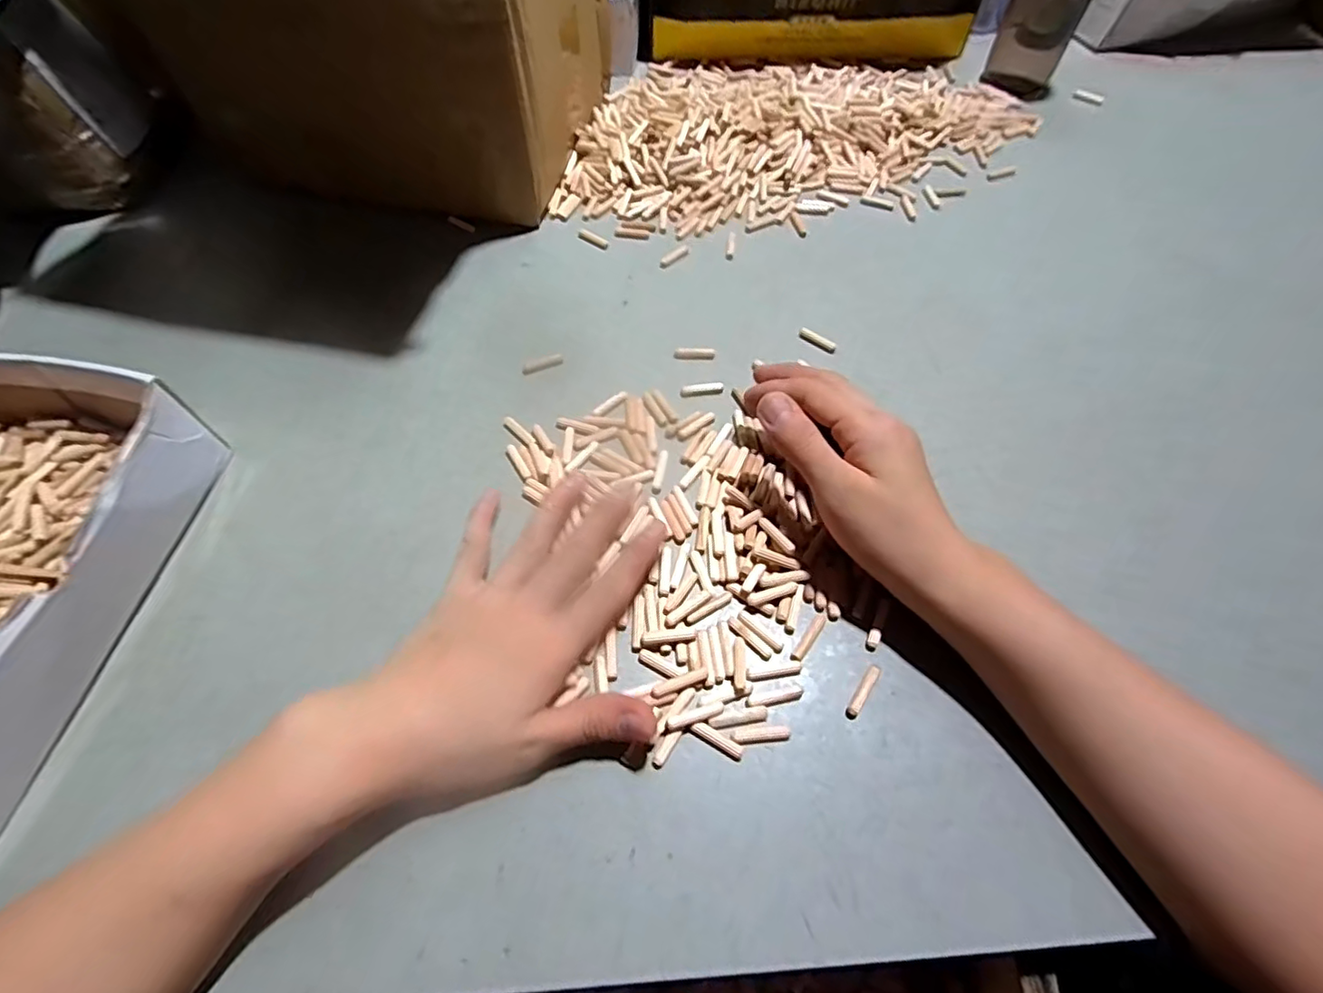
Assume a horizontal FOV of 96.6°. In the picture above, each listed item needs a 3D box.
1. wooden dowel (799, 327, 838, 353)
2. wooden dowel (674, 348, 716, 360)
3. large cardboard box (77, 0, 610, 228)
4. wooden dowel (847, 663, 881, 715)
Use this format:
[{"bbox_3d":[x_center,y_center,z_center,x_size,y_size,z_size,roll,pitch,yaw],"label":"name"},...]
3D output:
[{"bbox_3d":[0.117,-0.117,0.441,0.030,0.009,0.008,31,64,18],"label":"wooden dowel"},{"bbox_3d":[0.025,-0.104,0.431,0.030,0.006,0.007,-3,59,-2],"label":"wooden dowel"},{"bbox_3d":[-0.218,-0.394,0.477,0.295,0.245,0.222,9,59,6],"label":"large cardboard box"},{"bbox_3d":[0.105,0.099,0.305,0.007,0.004,0.028,31,64,17],"label":"wooden dowel"}]

